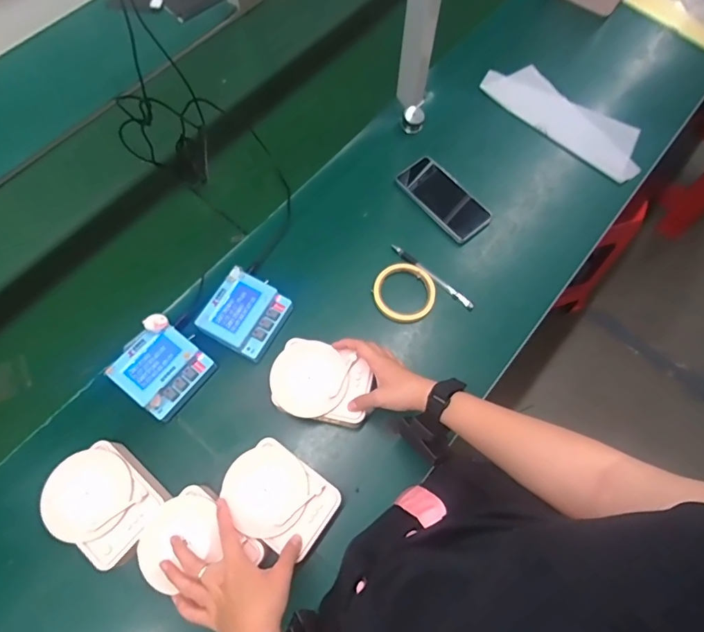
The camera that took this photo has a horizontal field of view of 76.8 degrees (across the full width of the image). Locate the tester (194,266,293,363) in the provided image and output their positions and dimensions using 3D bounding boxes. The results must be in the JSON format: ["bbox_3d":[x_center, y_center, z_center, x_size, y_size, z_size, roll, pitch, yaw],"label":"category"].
[{"bbox_3d":[-0.152,-0.004,0.637,0.098,0.031,0.104,27,71,11],"label":"tester"}]

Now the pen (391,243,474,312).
[{"bbox_3d":[0.126,-0.064,0.698,0.159,0.010,0.016,40,74,15],"label":"pen"}]

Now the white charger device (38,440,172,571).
[{"bbox_3d":[-0.303,0.229,0.555,0.130,0.055,0.107,33,72,13],"label":"white charger device"}]

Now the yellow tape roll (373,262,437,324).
[{"bbox_3d":[0.081,-0.037,0.685,0.093,0.014,0.094,0,68,0],"label":"yellow tape roll"}]

